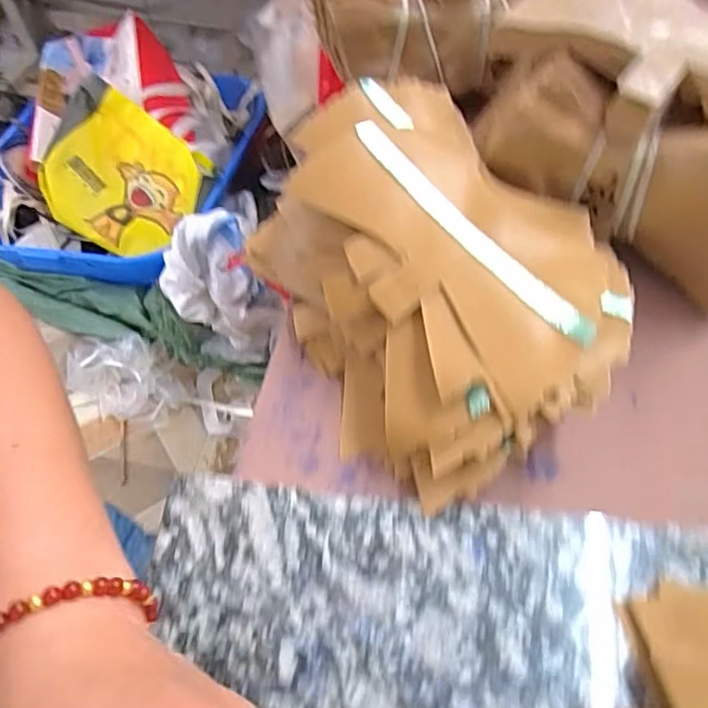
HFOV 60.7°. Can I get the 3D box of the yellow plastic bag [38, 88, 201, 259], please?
[{"bbox_3d":[-0.444,-0.335,1.163,0.265,0.032,0.256,32,88,-5],"label":"yellow plastic bag"}]

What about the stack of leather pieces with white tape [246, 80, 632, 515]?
[{"bbox_3d":[0.046,-0.045,0.315,0.147,0.080,0.200,-22,60,-13],"label":"stack of leather pieces with white tape"}]

